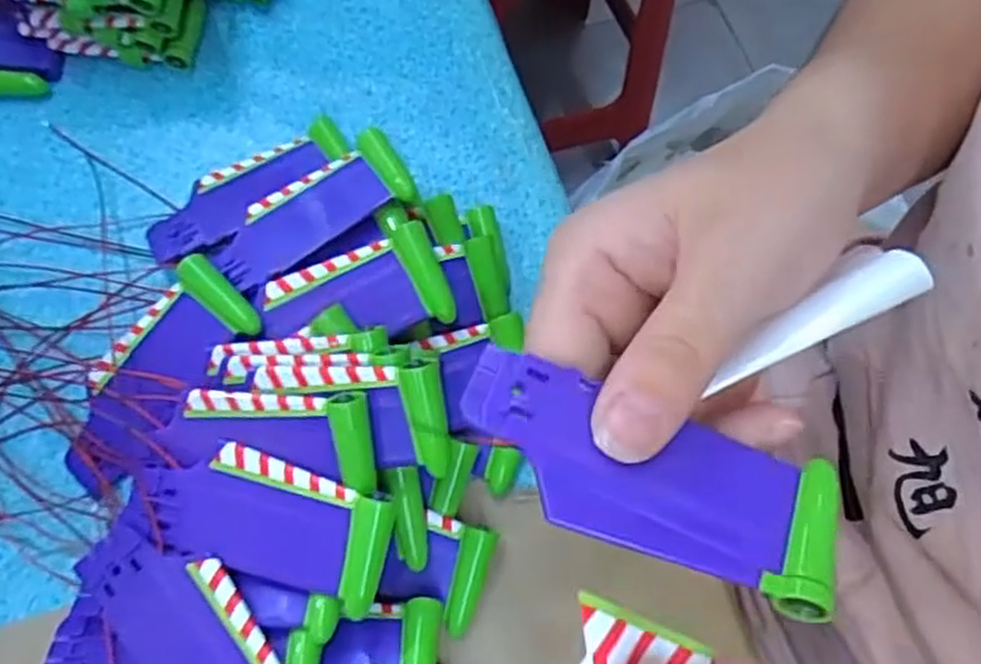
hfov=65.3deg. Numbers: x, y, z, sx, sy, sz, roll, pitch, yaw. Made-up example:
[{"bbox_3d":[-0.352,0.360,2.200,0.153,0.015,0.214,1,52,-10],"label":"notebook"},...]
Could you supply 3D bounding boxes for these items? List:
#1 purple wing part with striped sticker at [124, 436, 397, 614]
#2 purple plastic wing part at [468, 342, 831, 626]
[{"bbox_3d":[-0.075,0.058,0.244,0.087,0.007,0.037,15,88,13],"label":"purple wing part with striped sticker"},{"bbox_3d":[0.035,0.032,0.174,0.088,0.010,0.037,25,69,7],"label":"purple plastic wing part"}]

